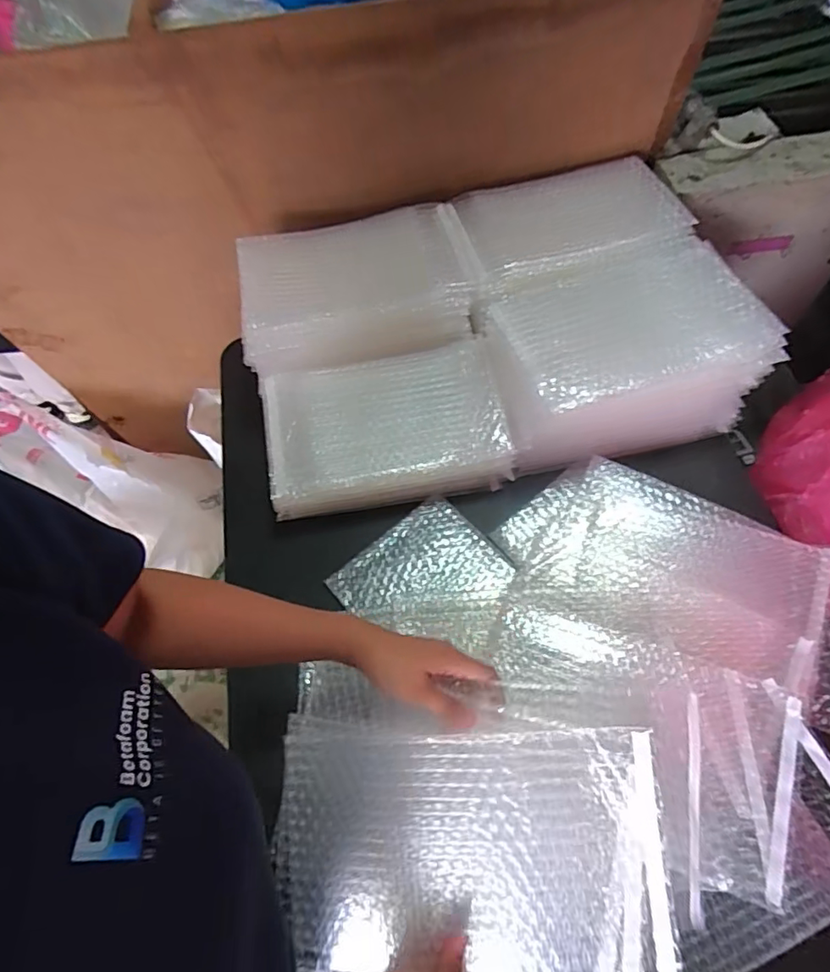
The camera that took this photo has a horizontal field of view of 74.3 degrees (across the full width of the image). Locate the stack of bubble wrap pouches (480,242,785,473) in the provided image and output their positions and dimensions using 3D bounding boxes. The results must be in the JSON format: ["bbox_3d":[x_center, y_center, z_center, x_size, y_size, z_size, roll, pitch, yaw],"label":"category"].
[{"bbox_3d":[0.261,-0.170,0.718,0.315,0.145,0.205,-11,61,-3],"label":"stack of bubble wrap pouches"}]

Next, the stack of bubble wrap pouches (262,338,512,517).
[{"bbox_3d":[-0.039,-0.074,0.725,0.304,0.082,0.186,-10,61,-3],"label":"stack of bubble wrap pouches"}]

